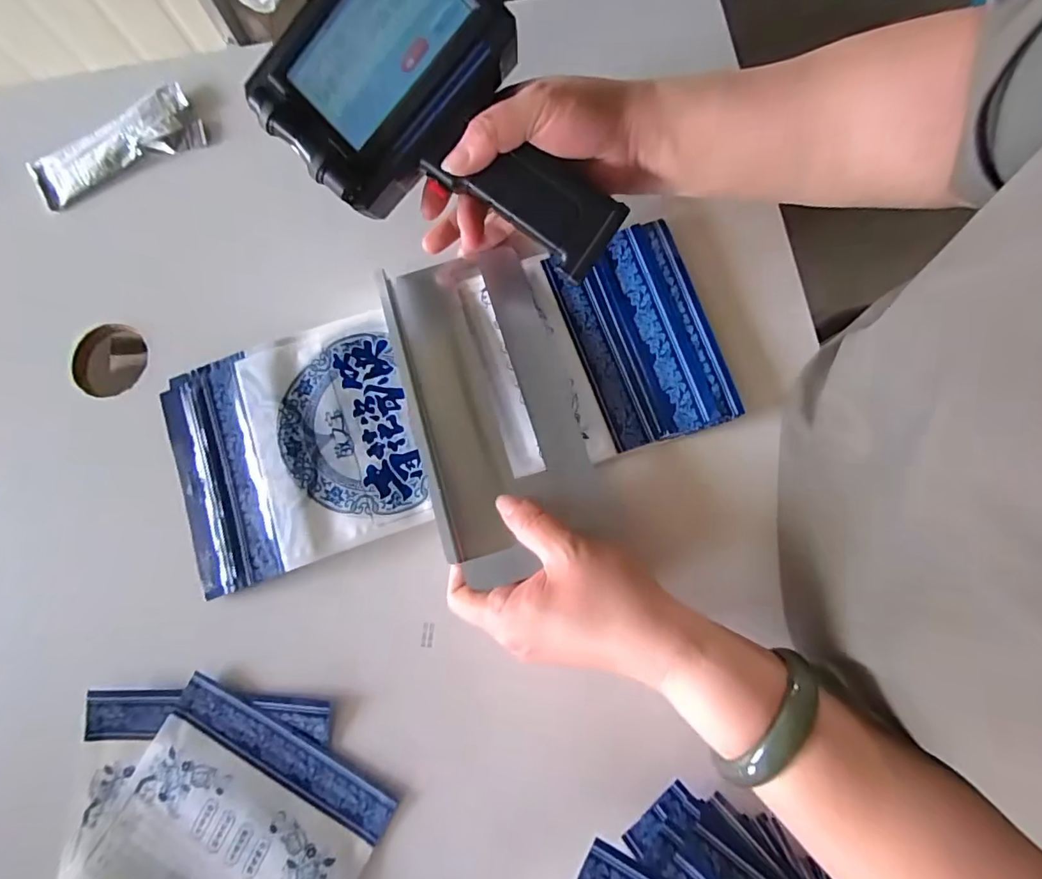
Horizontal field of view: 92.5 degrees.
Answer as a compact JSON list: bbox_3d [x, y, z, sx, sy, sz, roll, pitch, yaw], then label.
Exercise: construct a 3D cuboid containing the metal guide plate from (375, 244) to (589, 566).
[{"bbox_3d":[-0.025,-0.031,0.339,0.103,0.021,0.206,-16,71,-5],"label":"metal guide plate"}]

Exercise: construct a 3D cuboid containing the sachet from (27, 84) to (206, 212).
[{"bbox_3d":[-0.315,-0.227,0.387,0.130,0.010,0.053,-31,85,-3],"label":"sachet"}]

